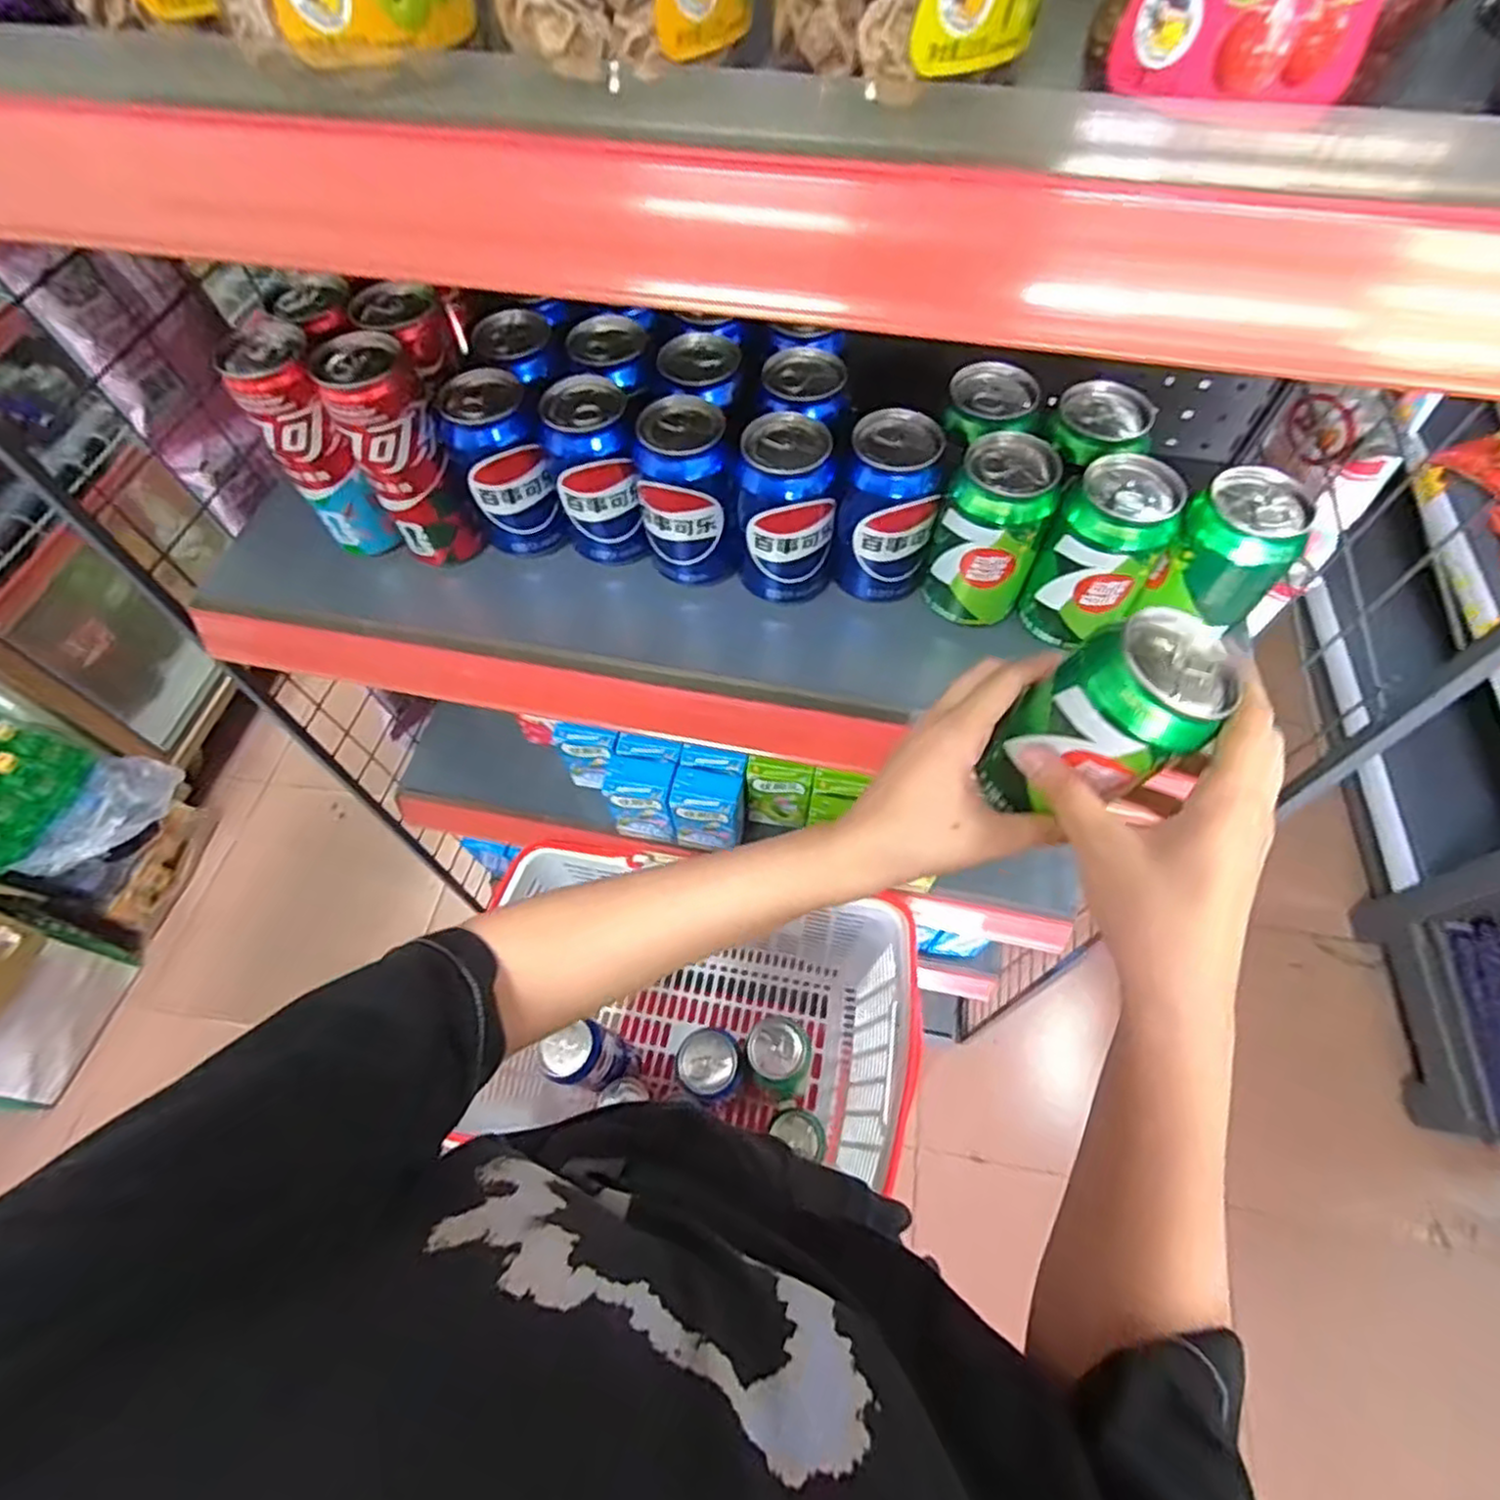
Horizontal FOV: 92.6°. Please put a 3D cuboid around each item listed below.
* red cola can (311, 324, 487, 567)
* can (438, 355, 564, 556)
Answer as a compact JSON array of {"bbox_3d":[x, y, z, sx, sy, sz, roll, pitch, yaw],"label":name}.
[{"bbox_3d":[-0.230,-0.195,0.478,0.054,0.143,0.058,0,60,1],"label":"red cola can"},{"bbox_3d":[-0.174,-0.194,0.494,0.059,0.109,0.069,-24,63,-12],"label":"can"}]

